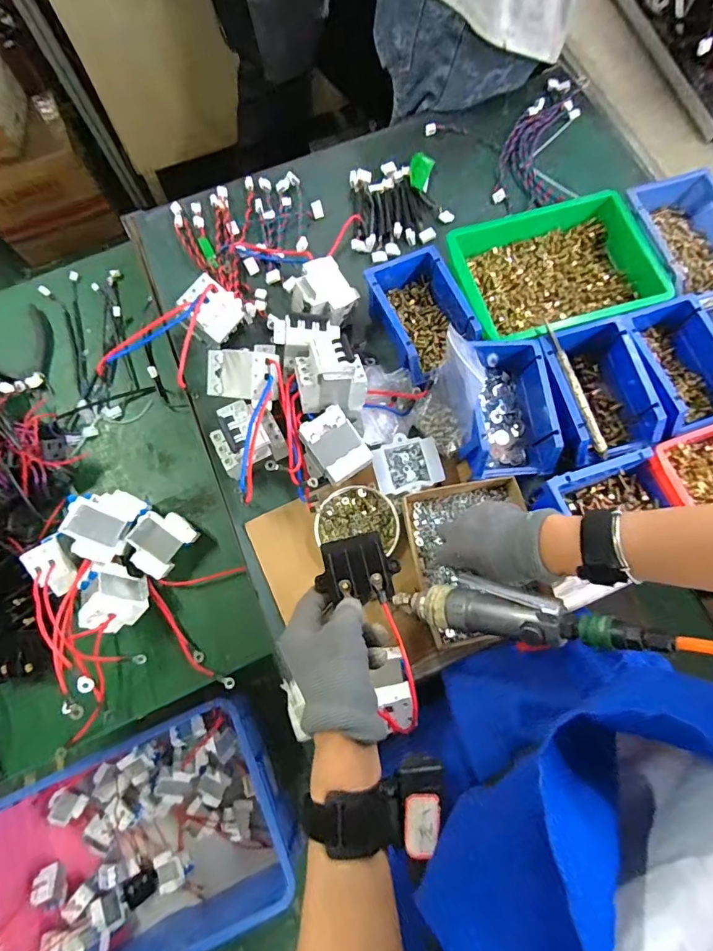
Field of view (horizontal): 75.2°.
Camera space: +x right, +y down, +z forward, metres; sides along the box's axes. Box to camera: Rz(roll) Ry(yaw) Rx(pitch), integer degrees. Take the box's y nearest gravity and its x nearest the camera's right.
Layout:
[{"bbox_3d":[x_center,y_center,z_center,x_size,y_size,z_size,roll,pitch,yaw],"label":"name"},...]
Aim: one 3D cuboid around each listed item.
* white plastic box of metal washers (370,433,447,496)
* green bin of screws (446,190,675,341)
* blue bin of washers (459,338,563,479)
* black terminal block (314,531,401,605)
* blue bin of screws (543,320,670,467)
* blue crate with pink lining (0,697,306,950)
[{"bbox_3d":[0.061,-0.013,0.561,0.077,0.023,0.070,-15,75,-3],"label":"white plastic box of metal washers"},{"bbox_3d":[0.254,-0.269,0.626,0.251,0.072,0.194,-16,75,-3],"label":"green bin of screws"},{"bbox_3d":[0.175,-0.085,0.552,0.102,0.062,0.173,-5,75,0],"label":"blue bin of washers"},{"bbox_3d":[0.001,0.086,0.427,0.073,0.016,0.060,-13,75,-3],"label":"black terminal block"},{"bbox_3d":[0.289,-0.103,0.565,0.103,0.064,0.165,-15,75,-3],"label":"blue bin of screws"},{"bbox_3d":[-0.460,0.838,1.045,0.639,0.220,0.463,-24,76,-6],"label":"blue crate with pink lining"}]

